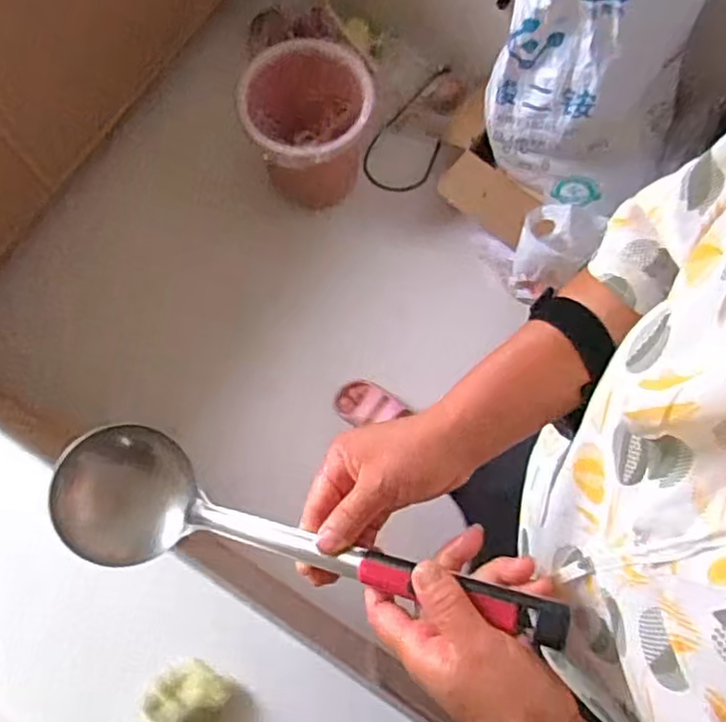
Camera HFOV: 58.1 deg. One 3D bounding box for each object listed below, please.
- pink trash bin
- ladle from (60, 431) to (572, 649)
[{"bbox_3d":[-0.126,-0.521,1.541,0.267,0.386,0.267,15,74,5],"label":"pink trash bin"},{"bbox_3d":[-0.045,0.114,0.411,0.332,0.059,0.088,10,73,21],"label":"ladle"}]

